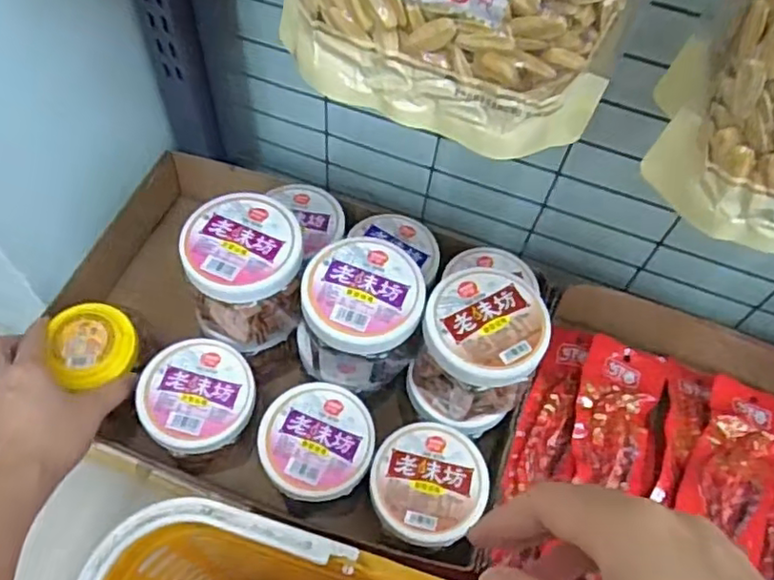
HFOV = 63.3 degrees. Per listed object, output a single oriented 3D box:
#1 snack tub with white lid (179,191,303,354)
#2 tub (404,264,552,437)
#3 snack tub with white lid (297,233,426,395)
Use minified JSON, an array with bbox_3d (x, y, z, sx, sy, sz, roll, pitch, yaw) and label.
[{"bbox_3d":[-0.110,-0.015,0.497,0.085,0.084,0.094,-3,61,-6],"label":"snack tub with white lid"},{"bbox_3d":[0.067,0.046,0.476,0.086,0.089,0.091,2,61,-3],"label":"tub"},{"bbox_3d":[-0.022,0.020,0.485,0.091,0.088,0.084,2,61,-3],"label":"snack tub with white lid"}]

